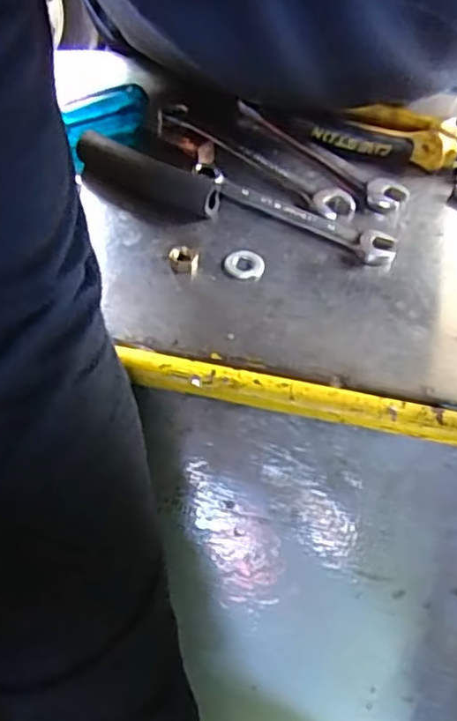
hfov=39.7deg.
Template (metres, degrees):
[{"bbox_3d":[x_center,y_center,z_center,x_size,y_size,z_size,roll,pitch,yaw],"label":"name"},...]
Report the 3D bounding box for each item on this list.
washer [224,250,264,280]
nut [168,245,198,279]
[{"bbox_3d":[0.008,-0.054,0.350,0.021,0.004,0.021,-5,52,-7],"label":"washer"},{"bbox_3d":[-0.025,-0.054,0.344,0.016,0.009,0.014,0,52,-3],"label":"nut"}]

